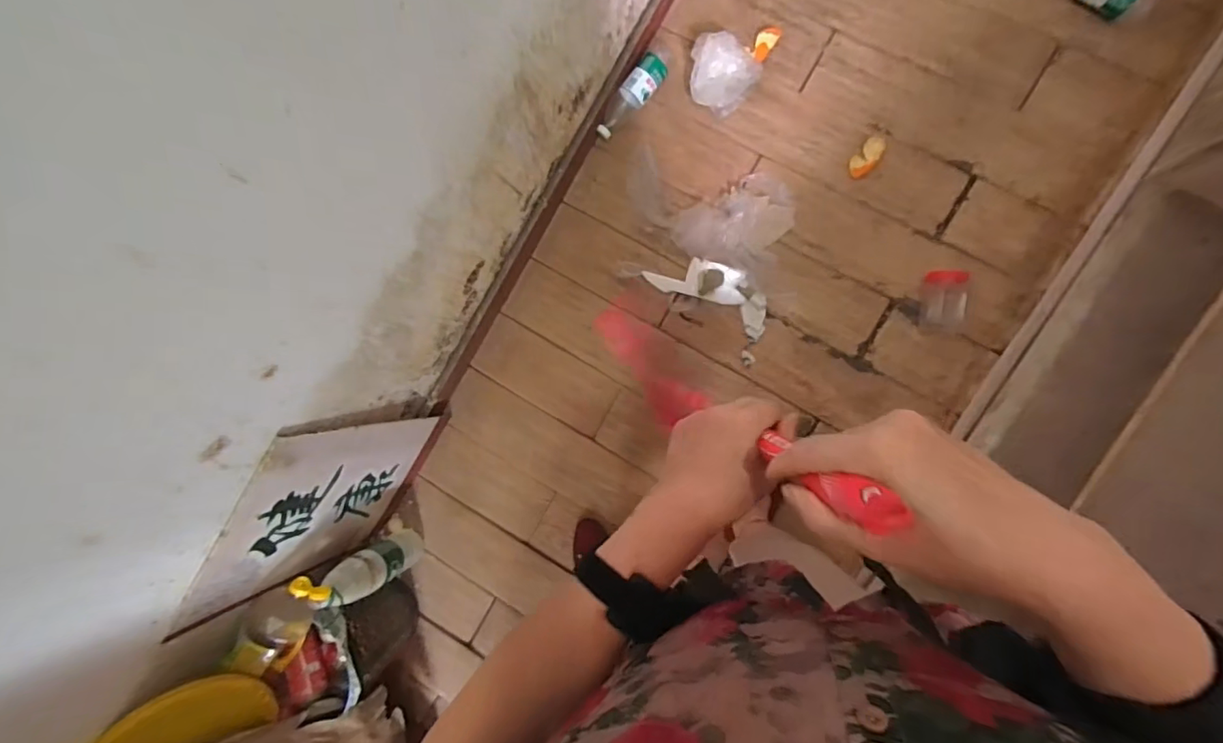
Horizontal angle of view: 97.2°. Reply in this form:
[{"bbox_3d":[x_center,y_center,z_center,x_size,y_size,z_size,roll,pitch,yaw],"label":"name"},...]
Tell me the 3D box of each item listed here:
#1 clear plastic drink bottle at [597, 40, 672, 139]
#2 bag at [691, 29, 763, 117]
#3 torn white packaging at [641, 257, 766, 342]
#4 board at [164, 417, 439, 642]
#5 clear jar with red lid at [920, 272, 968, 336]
[{"bbox_3d":[0.059,-0.601,1.154,0.071,0.052,0.231,33,95,7],"label":"clear plastic drink bottle"},{"bbox_3d":[0.225,-0.629,1.134,0.145,0.063,0.141,38,96,7],"label":"bag"},{"bbox_3d":[0.218,-0.182,1.173,0.273,0.016,0.107,29,95,7],"label":"torn white packaging"},{"bbox_3d":[-0.531,0.250,1.013,0.019,0.445,0.336,31,95,10],"label":"board"},{"bbox_3d":[0.647,-0.134,1.045,0.065,0.068,0.120,5,91,9],"label":"clear jar with red lid"}]

